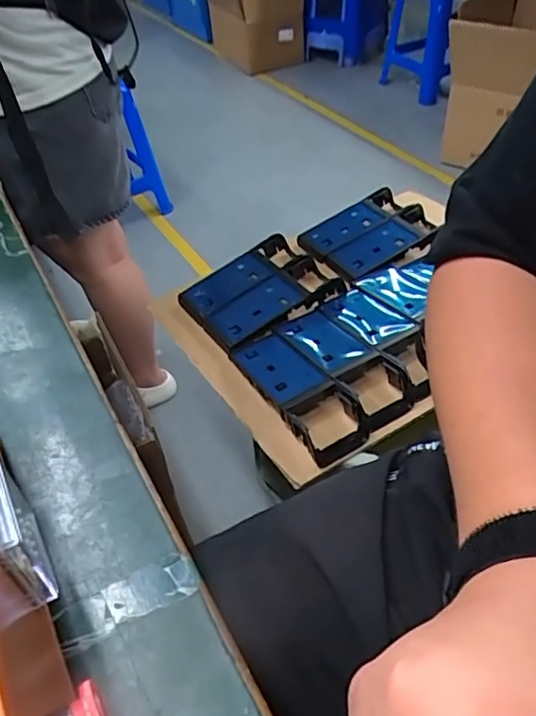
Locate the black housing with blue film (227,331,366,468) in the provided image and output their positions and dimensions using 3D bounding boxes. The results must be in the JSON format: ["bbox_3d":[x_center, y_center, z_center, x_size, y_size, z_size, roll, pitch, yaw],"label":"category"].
[{"bbox_3d":[0.033,0.031,0.717,0.076,0.030,0.214,-25,48,-18],"label":"black housing with blue film"}]

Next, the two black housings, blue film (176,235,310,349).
[{"bbox_3d":[-0.015,-0.113,0.883,0.209,0.024,0.150,-30,50,-23],"label":"two black housings, blue film"}]

